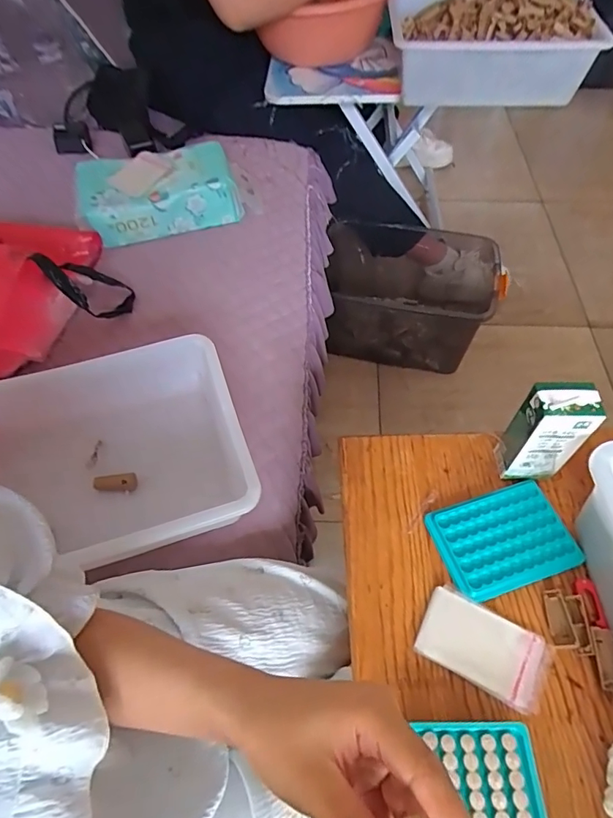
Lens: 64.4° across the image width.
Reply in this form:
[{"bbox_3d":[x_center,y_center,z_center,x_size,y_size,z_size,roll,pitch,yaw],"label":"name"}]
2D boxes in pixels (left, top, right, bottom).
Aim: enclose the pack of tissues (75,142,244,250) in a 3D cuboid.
[{"bbox_3d":[-0.272,-0.399,0.890,0.272,0.094,0.162,-18,58,-10],"label":"pack of tissues"}]

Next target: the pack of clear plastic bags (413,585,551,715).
[{"bbox_3d":[0.162,0.216,0.442,0.111,0.007,0.066,24,60,17],"label":"pack of clear plastic bags"}]

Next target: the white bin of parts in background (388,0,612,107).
[{"bbox_3d":[0.388,-0.774,1.040,0.401,0.164,0.274,-1,56,1],"label":"white bin of parts in background"}]

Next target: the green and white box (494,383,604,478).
[{"bbox_3d":[0.239,0.026,0.491,0.055,0.139,0.040,1,56,2],"label":"green and white box"}]

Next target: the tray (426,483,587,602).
[{"bbox_3d":[0.199,0.132,0.496,0.129,0.014,0.095,-15,57,-9],"label":"tray"}]

